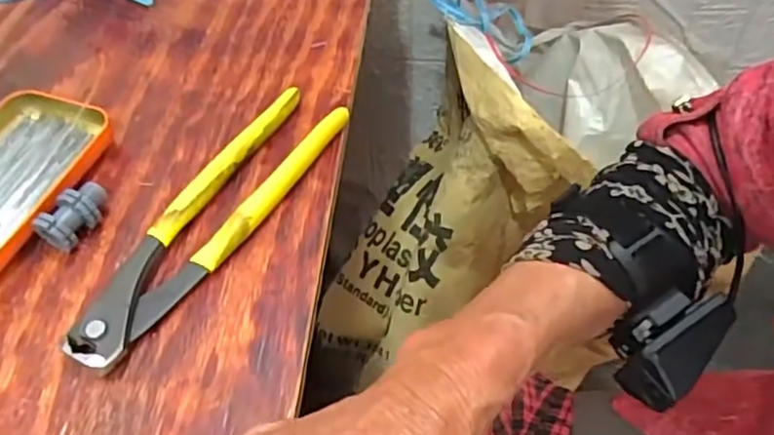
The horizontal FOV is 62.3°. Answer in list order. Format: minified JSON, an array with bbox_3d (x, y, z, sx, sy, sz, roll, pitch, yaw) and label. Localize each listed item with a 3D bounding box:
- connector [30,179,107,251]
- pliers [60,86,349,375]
[{"bbox_3d":[-0.170,-0.001,0.350,0.018,0.025,0.040,24,57,19],"label":"connector"},{"bbox_3d":[-0.094,-0.001,0.353,0.044,0.019,0.199,24,57,19],"label":"pliers"}]

